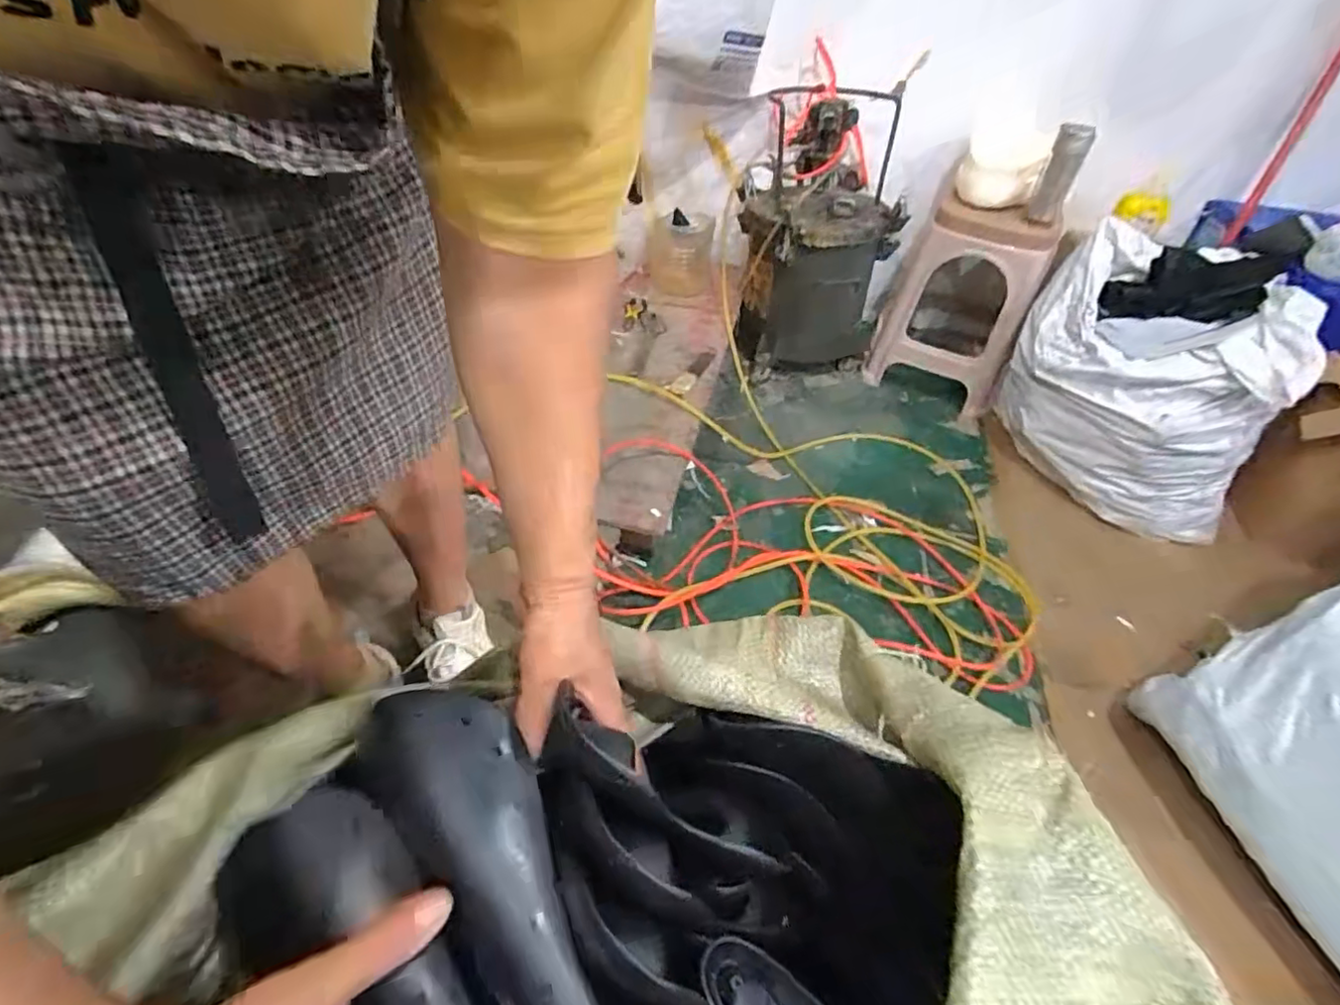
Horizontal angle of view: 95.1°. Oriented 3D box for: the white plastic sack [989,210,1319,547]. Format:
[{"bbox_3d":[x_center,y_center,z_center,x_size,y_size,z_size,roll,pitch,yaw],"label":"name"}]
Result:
[{"bbox_3d":[1.022,-0.244,1.343,0.515,0.490,0.299,29,48,22],"label":"white plastic sack"}]

